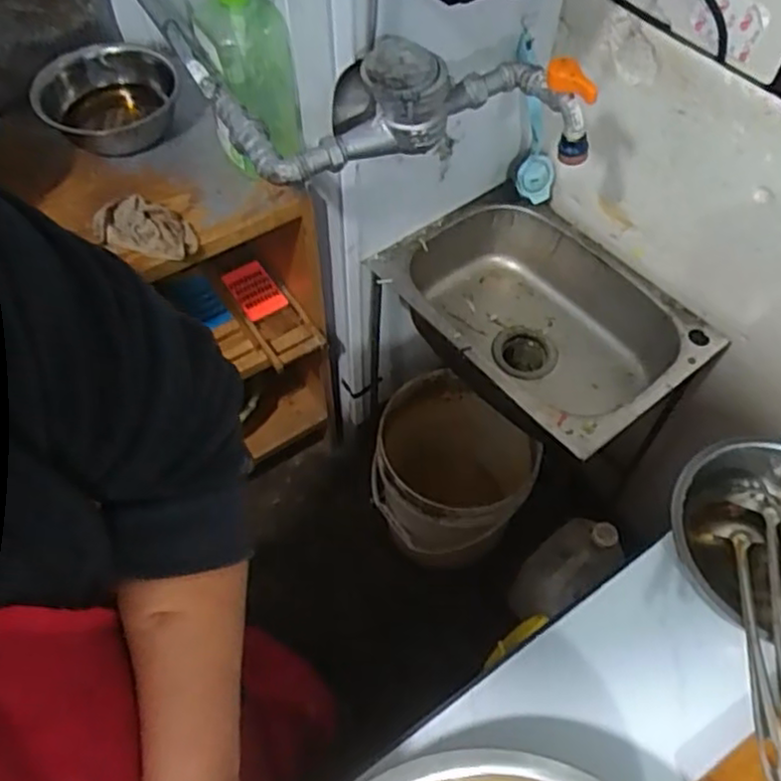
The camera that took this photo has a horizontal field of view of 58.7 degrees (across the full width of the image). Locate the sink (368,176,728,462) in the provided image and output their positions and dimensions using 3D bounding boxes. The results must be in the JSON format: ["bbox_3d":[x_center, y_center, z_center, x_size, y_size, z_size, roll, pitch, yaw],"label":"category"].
[{"bbox_3d":[0.232,-0.099,1.119,0.329,0.182,0.450,-37,66,-21],"label":"sink"}]

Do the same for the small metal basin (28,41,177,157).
[{"bbox_3d":[-0.396,-0.409,0.982,0.189,0.101,0.156,-14,60,-9],"label":"small metal basin"}]

